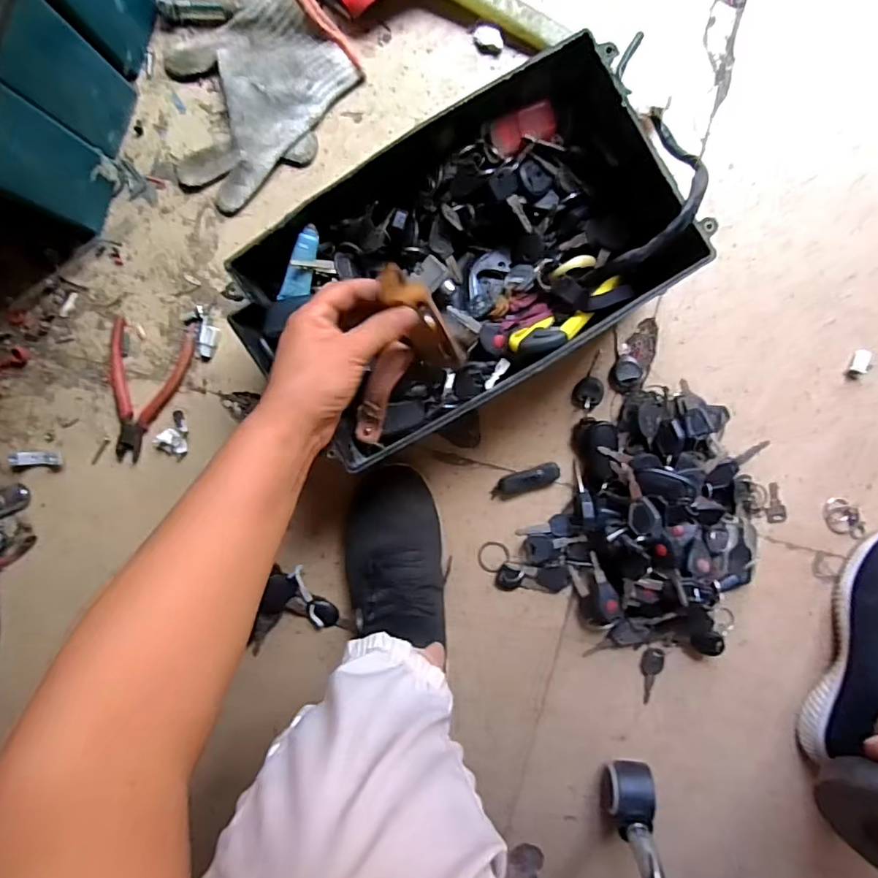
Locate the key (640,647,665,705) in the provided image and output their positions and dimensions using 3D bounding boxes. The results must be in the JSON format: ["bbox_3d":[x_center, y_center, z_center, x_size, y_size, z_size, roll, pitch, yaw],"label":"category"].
[{"bbox_3d":[0.218,0.246,0.552,0.023,0.004,0.060,4,94,4],"label":"key"}]

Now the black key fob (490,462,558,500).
[{"bbox_3d":[0.087,0.042,0.542,0.072,0.019,0.021,-24,92,5],"label":"black key fob"}]

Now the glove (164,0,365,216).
[{"bbox_3d":[-0.181,-0.335,0.518,0.196,0.023,0.153,-33,91,5],"label":"glove"}]

